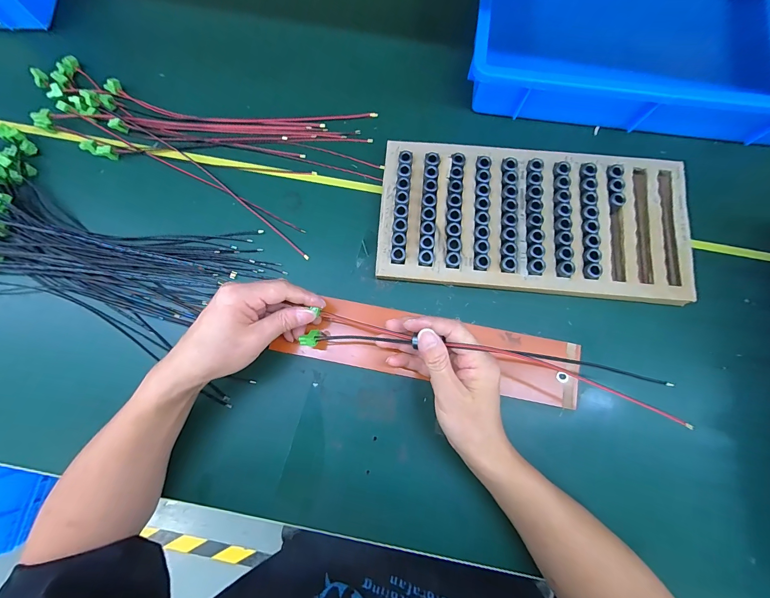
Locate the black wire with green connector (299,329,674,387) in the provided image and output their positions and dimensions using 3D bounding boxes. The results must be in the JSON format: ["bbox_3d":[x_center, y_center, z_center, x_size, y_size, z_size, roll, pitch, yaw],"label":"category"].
[{"bbox_3d":[0.116,0.065,0.373,0.409,0.021,0.023,8,79,-4],"label":"black wire with green connector"}]

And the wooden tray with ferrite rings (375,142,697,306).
[{"bbox_3d":[0.175,-0.095,0.407,0.356,0.035,0.176,5,79,1],"label":"wooden tray with ferrite rings"}]

